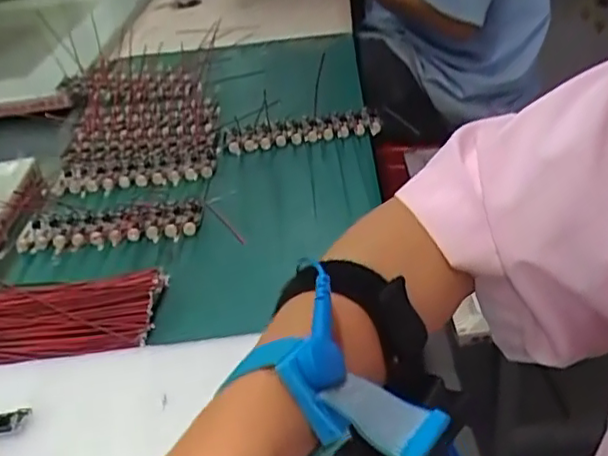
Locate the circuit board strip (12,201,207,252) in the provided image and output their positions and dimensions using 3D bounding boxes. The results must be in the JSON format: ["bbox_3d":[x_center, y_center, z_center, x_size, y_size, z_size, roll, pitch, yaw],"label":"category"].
[{"bbox_3d":[-0.166,0.000,0.528,0.152,0.014,0.059,-11,36,-1],"label":"circuit board strip"}]

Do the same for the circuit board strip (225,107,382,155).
[{"bbox_3d":[0.000,-0.101,0.630,0.155,0.011,0.051,-10,36,0],"label":"circuit board strip"}]

